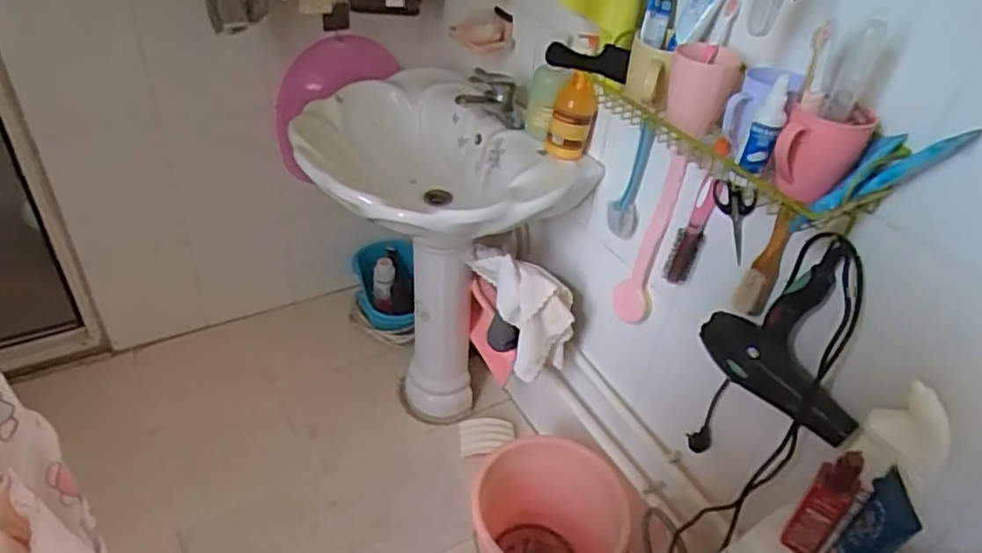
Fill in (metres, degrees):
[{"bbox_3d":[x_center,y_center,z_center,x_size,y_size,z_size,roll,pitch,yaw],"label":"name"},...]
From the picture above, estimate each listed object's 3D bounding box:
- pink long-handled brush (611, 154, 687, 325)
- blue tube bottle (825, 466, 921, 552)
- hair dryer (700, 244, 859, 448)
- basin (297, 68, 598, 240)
[{"bbox_3d":[0.267,-0.052,1.104,0.053,0.338,0.068,-25,48,-33],"label":"pink long-handled brush"},{"bbox_3d":[0.420,0.300,0.746,0.045,0.180,0.054,-25,48,-33],"label":"blue tube bottle"},{"bbox_3d":[0.413,0.076,0.893,0.230,0.218,0.076,32,45,28],"label":"hair dryer"},{"bbox_3d":[-0.118,-0.182,1.203,0.420,0.173,0.497,-28,50,-36],"label":"basin"}]

